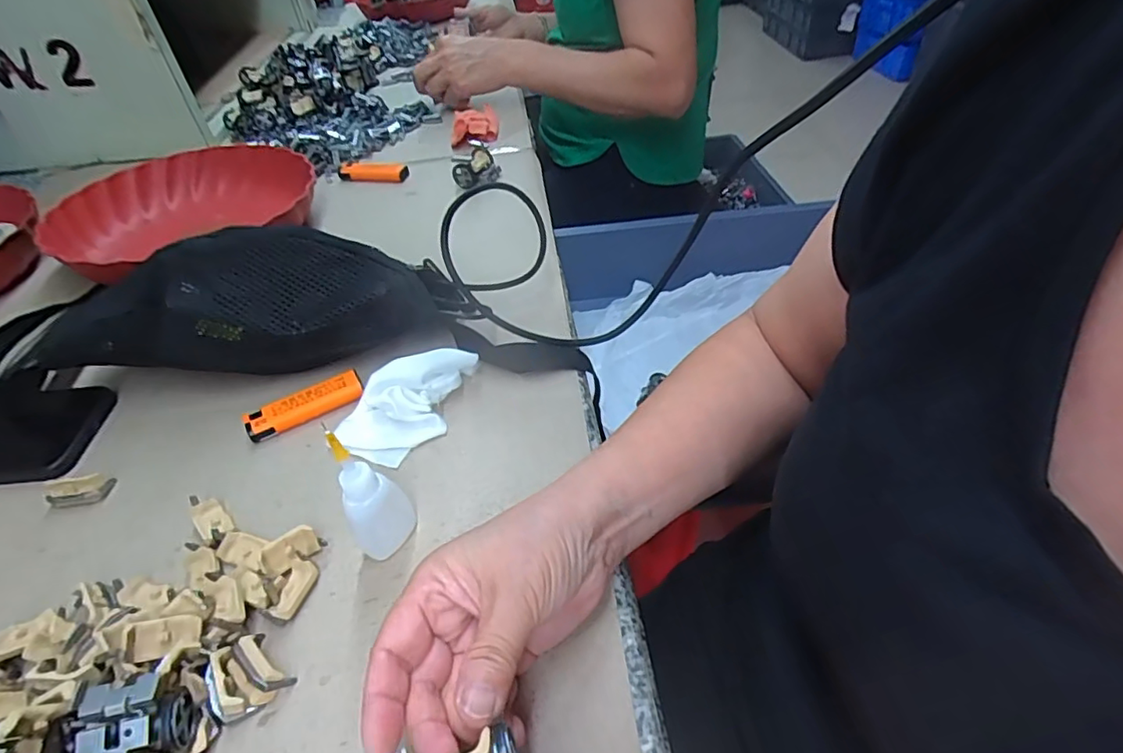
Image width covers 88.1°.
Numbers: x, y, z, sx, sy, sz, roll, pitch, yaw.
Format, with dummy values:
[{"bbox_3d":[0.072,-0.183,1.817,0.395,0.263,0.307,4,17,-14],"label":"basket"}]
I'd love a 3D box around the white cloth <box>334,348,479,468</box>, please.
[{"bbox_3d":[-0.101,0.016,0.395,0.103,0.033,0.052,-29,50,-22],"label":"white cloth"}]

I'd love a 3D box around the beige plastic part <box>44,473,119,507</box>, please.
[{"bbox_3d":[-0.313,0.073,0.375,0.036,0.016,0.016,-14,46,-8],"label":"beige plastic part"}]

